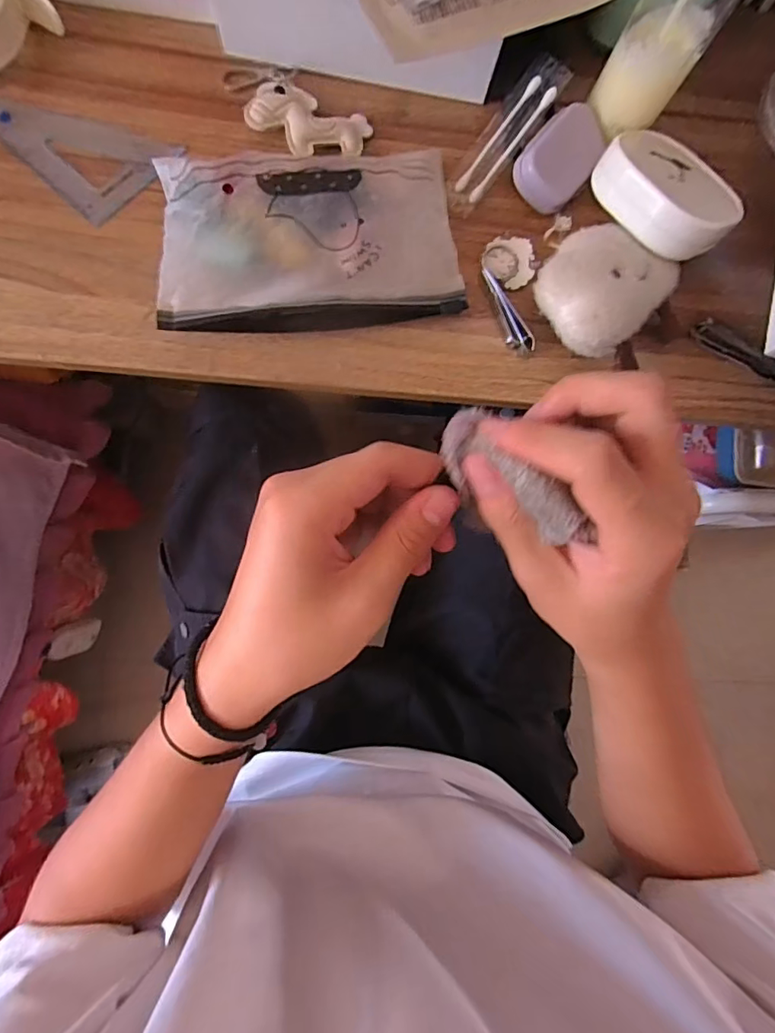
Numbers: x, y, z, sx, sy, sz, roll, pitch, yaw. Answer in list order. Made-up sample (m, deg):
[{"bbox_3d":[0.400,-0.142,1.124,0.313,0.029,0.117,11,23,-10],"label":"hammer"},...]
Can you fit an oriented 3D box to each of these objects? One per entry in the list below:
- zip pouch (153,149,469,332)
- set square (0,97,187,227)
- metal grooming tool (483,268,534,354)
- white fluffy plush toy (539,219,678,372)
[{"bbox_3d":[-0.045,-0.157,0.288,0.163,0.029,0.099,-9,86,-6],"label":"zip pouch"},{"bbox_3d":[-0.185,-0.225,0.298,0.107,0.007,0.066,39,83,-1],"label":"set square"},{"bbox_3d":[0.072,-0.123,0.303,0.013,0.011,0.053,-20,87,-7],"label":"metal grooming tool"},{"bbox_3d":[0.127,-0.125,0.293,0.080,0.035,0.074,0,85,-5],"label":"white fluffy plush toy"}]

